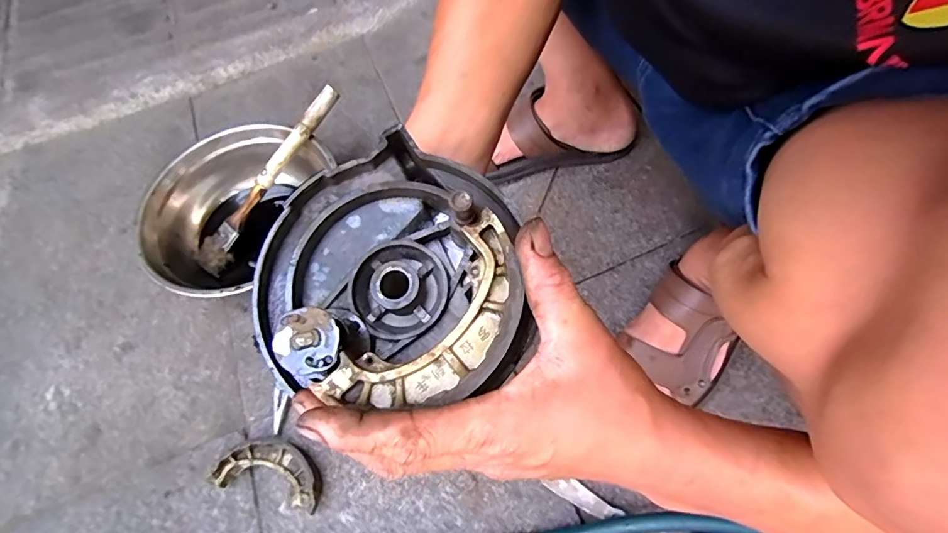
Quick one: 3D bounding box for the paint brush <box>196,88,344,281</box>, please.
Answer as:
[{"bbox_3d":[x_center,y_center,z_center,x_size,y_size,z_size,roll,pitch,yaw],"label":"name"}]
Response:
[{"bbox_3d":[-0.264,-0.113,0.630,0.046,0.018,0.277,37,92,20],"label":"paint brush"}]

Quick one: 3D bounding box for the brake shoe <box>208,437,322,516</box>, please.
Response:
[{"bbox_3d":[-0.207,0.209,0.511,0.114,0.031,0.055,12,63,9],"label":"brake shoe"}]

